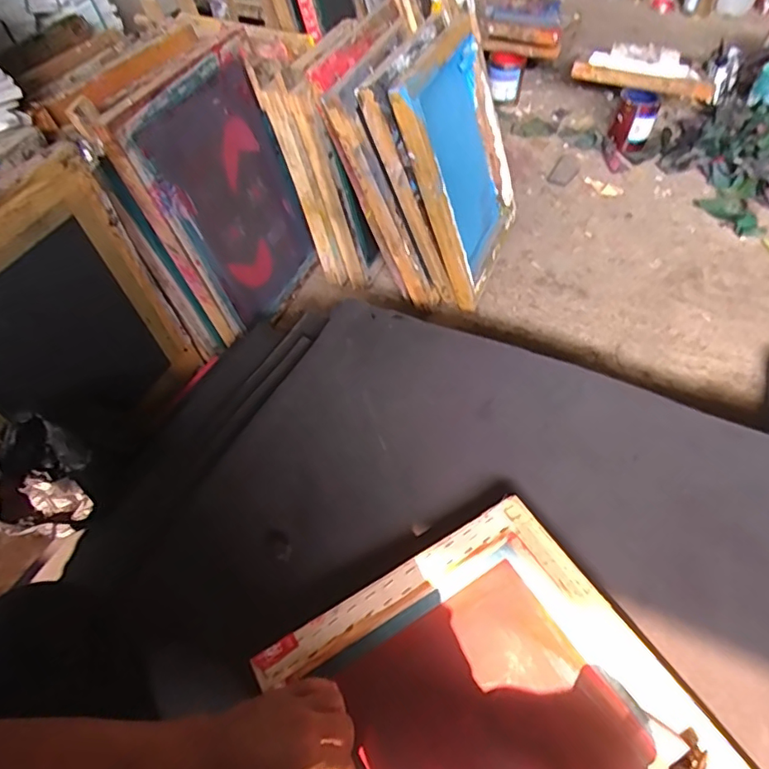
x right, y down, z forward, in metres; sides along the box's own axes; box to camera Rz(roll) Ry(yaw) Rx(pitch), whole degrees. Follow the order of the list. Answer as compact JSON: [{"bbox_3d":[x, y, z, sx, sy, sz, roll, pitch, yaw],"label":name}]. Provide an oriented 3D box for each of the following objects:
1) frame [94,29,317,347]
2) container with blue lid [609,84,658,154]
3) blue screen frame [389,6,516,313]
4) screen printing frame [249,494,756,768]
[{"bbox_3d":[-0.270,-0.316,0.962,0.027,0.437,0.329,10,48,26],"label":"frame"},{"bbox_3d":[0.672,-0.713,1.462,0.104,0.127,0.080,24,57,18],"label":"container with blue lid"},{"bbox_3d":[0.149,-0.436,1.090,0.085,0.449,0.344,2,46,29],"label":"blue screen frame"},{"bbox_3d":[0.137,0.379,0.521,0.366,0.051,0.457,-26,57,-18],"label":"screen printing frame"}]

